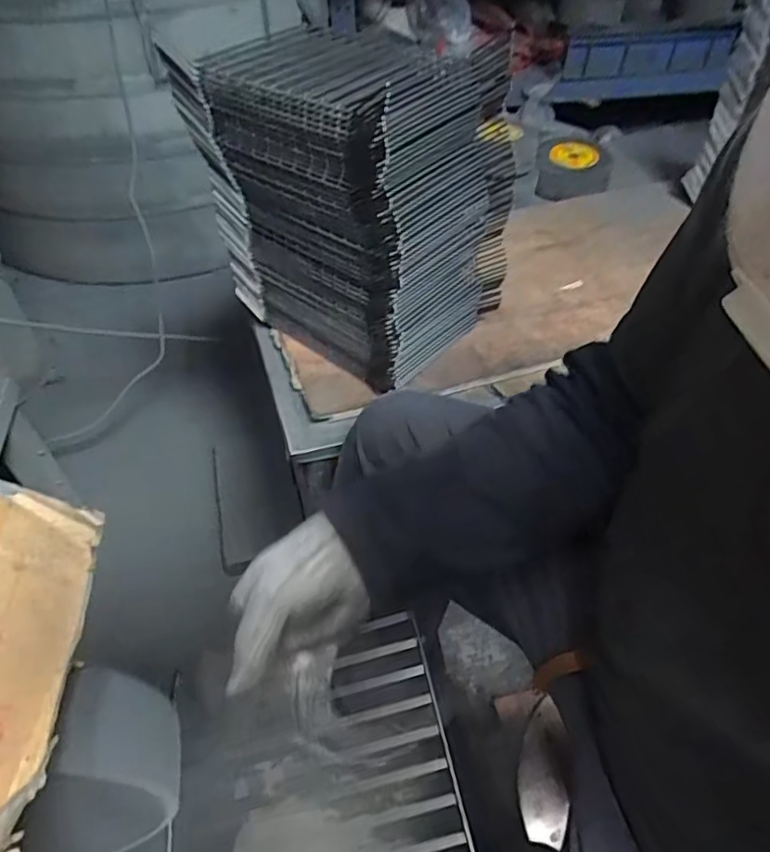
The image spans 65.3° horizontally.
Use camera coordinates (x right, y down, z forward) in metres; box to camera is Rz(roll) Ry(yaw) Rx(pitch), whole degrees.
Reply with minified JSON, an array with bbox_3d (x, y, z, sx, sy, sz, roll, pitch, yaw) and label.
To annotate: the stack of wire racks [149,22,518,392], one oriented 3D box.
[{"bbox_3d":[-0.032,-0.262,0.728,0.298,0.303,0.232,27,53,23],"label":"stack of wire racks"}]

